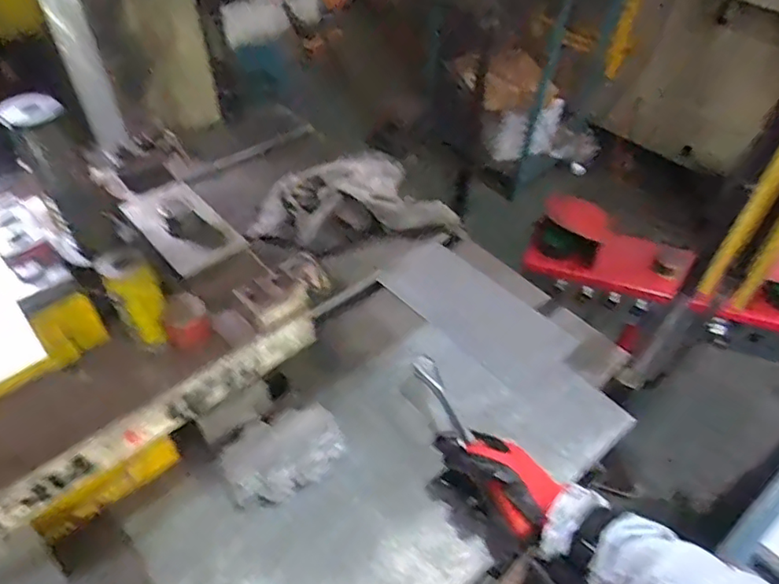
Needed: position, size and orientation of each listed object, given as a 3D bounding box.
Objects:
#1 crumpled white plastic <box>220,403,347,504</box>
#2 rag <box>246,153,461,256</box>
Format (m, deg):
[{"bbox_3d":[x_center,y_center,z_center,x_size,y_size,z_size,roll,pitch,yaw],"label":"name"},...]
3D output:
[{"bbox_3d":[-0.109,0.167,0.595,0.121,0.028,0.079,-28,53,-25],"label":"crumpled white plastic"},{"bbox_3d":[-0.056,-0.143,0.861,0.303,0.083,0.146,-8,47,-8],"label":"rag"}]

